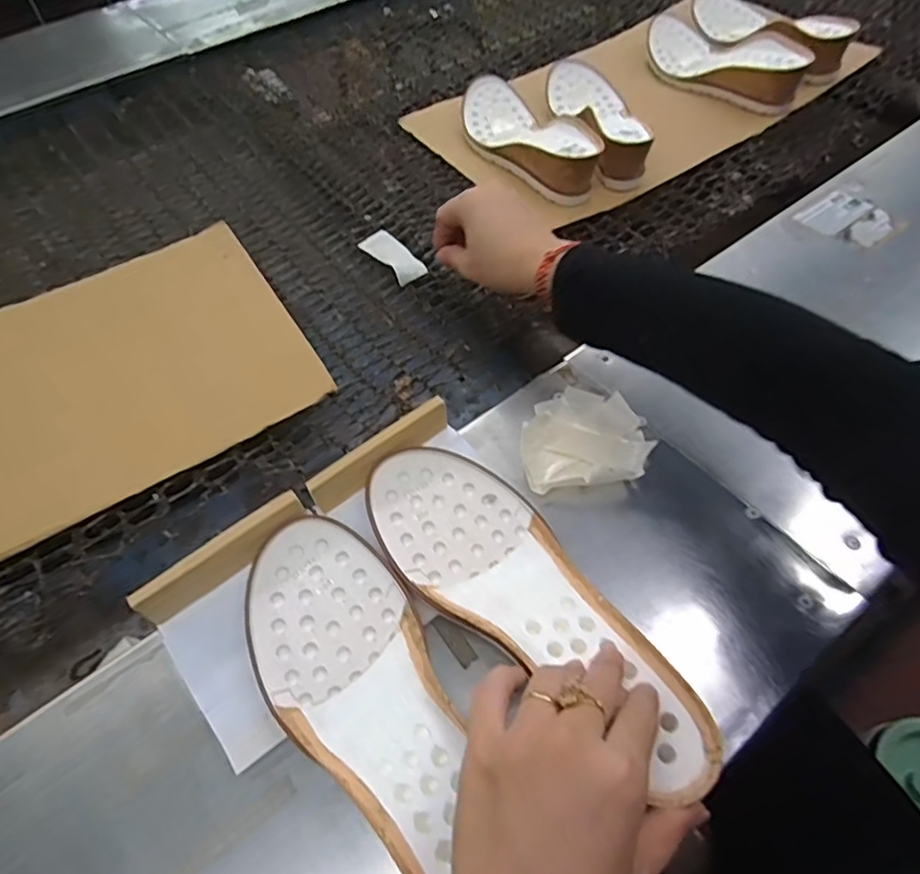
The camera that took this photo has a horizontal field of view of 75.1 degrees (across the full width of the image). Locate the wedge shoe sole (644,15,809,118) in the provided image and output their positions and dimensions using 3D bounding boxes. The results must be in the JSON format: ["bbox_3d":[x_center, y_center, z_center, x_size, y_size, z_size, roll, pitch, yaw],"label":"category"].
[{"bbox_3d":[0.327,-0.493,0.766,0.105,0.046,0.244,-28,58,-15],"label":"wedge shoe sole"}]

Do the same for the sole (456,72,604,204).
[{"bbox_3d":[0.075,-0.350,0.686,0.102,0.051,0.244,-24,56,-13],"label":"sole"}]

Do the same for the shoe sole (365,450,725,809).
[{"bbox_3d":[0.040,0.086,0.333,0.086,0.037,0.230,-36,53,-21],"label":"shoe sole"}]

